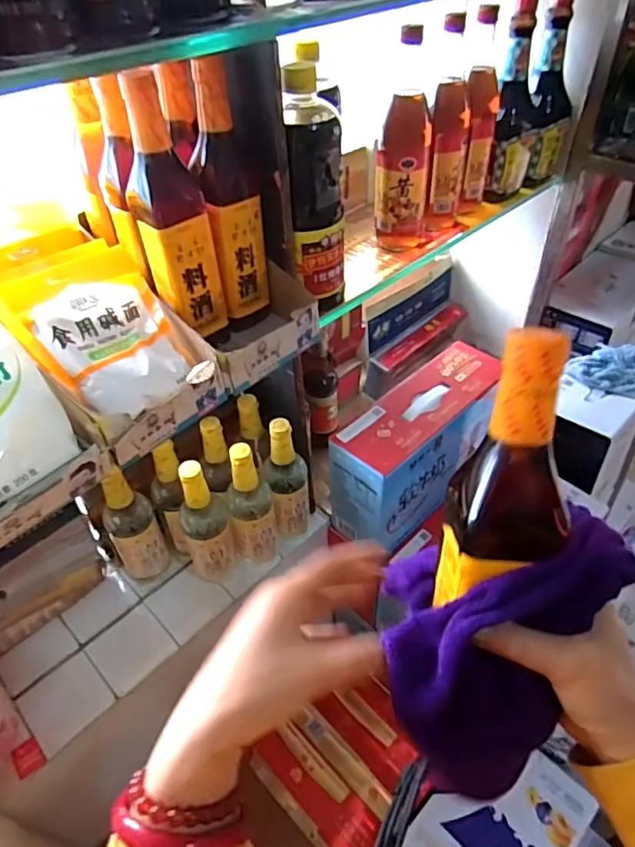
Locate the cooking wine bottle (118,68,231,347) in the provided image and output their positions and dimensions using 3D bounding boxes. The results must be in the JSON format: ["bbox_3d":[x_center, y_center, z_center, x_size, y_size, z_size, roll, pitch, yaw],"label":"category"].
[{"bbox_3d":[-0.140,-0.185,0.534,0.069,0.269,0.062,-31,44,-26],"label":"cooking wine bottle"}]

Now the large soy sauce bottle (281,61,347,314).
[{"bbox_3d":[0.001,-0.230,0.582,0.056,0.235,0.060,2,45,4],"label":"large soy sauce bottle"}]

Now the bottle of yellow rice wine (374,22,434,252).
[{"bbox_3d":[0.112,-0.350,0.696,0.066,0.250,0.065,9,46,12],"label":"bottle of yellow rice wine"}]

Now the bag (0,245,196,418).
[{"bbox_3d":[-0.194,-0.088,0.510,0.133,0.026,0.163,-36,87,-39],"label":"bag"}]

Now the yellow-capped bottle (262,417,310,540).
[{"bbox_3d":[-0.045,0.092,0.811,0.060,0.230,0.053,-5,44,-3],"label":"yellow-capped bottle"}]

